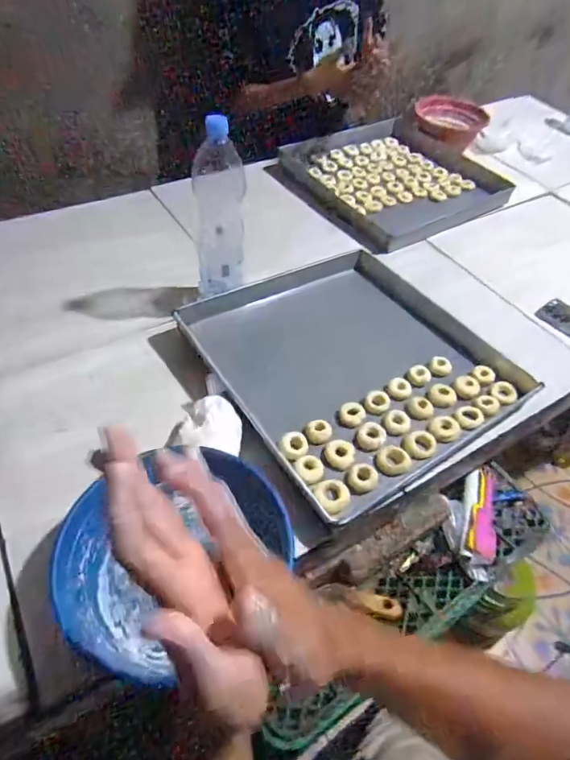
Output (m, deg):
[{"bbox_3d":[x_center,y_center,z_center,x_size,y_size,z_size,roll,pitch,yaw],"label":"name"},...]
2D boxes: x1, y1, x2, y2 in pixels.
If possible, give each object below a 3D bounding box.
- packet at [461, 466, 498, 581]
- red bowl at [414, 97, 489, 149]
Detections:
[{"bbox_3d":[0.342,0.242,0.817,0.066,0.018,0.209,29,51,-9],"label":"packet"},{"bbox_3d":[0.518,-0.800,1.457,0.235,0.100,0.199,13,50,8],"label":"red bowl"}]

